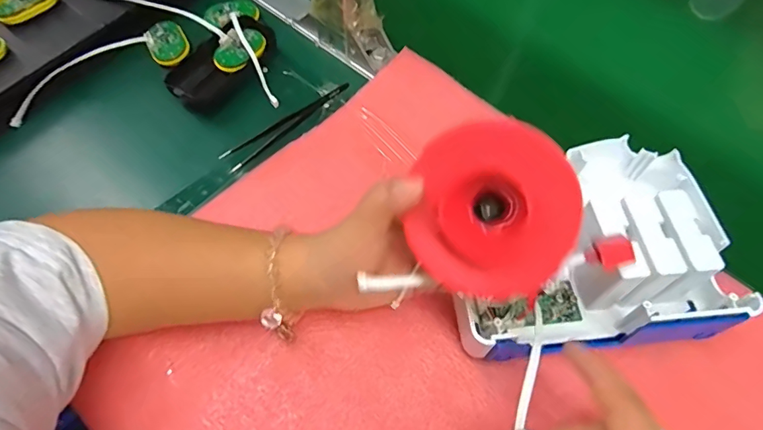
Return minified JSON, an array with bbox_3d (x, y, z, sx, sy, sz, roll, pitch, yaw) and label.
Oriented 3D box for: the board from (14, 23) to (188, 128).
[{"bbox_3d":[-0.259,-0.131,0.422,0.168,0.017,0.043,-34,68,-18],"label":"board"}]

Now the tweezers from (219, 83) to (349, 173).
[{"bbox_3d":[-0.084,-0.083,0.416,0.130,0.007,0.020,-36,69,-19],"label":"tweezers"}]

